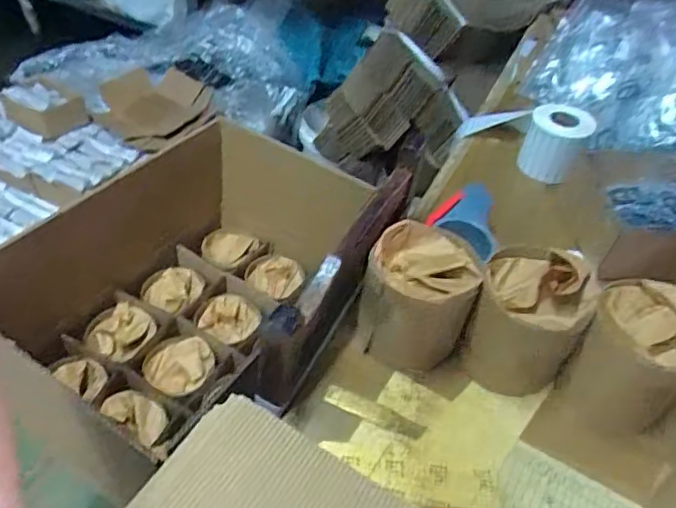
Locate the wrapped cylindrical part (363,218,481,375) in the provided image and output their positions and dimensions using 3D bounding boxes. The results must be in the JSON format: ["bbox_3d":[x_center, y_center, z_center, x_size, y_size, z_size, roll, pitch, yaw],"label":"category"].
[{"bbox_3d":[0.082,0.042,0.586,0.103,0.118,0.097,4,43,-4],"label":"wrapped cylindrical part"}]

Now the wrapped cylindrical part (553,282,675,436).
[{"bbox_3d":[0.280,0.105,0.538,0.102,0.128,0.103,4,43,-4],"label":"wrapped cylindrical part"}]

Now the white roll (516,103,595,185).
[{"bbox_3d":[0.321,-0.162,0.845,0.086,0.102,0.069,23,45,16],"label":"white roll"}]

